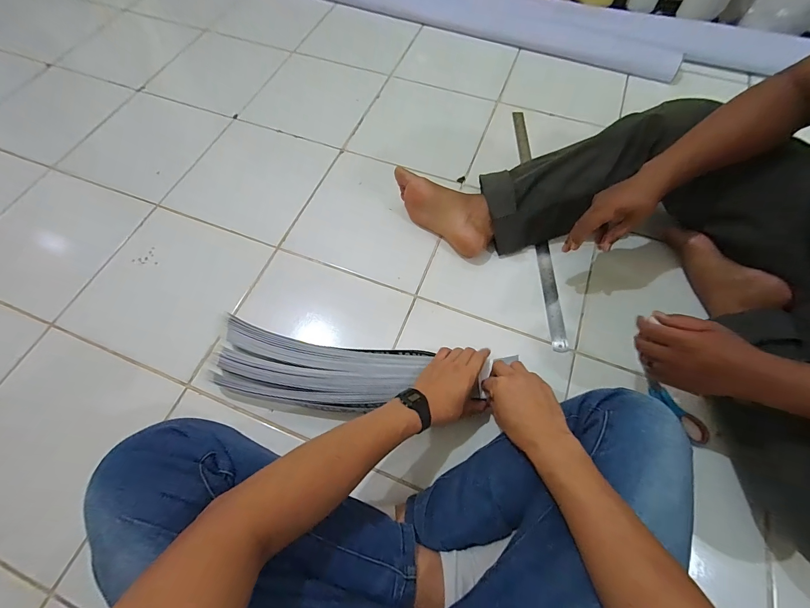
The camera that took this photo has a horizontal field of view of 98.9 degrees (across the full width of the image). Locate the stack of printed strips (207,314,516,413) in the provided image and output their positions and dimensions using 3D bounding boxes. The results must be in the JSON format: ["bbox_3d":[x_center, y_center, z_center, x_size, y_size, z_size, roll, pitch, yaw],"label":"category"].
[{"bbox_3d":[-0.091,0.110,0.566,0.428,0.036,0.121,5,64,4],"label":"stack of printed strips"}]

